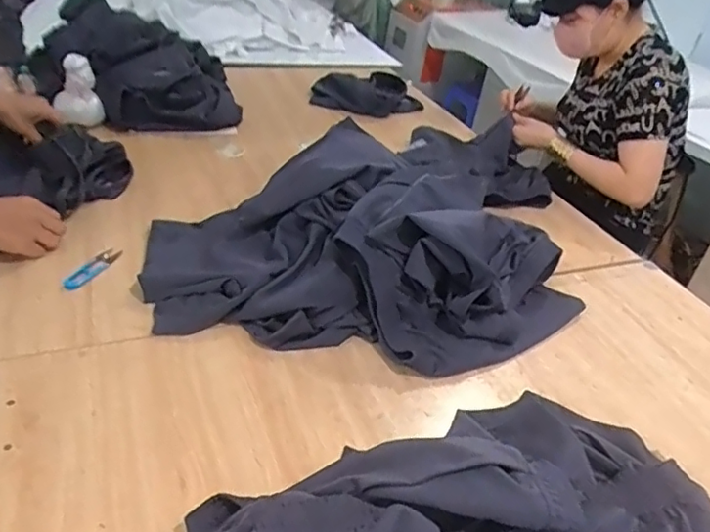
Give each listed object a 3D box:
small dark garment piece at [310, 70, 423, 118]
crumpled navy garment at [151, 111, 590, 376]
[{"bbox_3d":[0.025,-0.503,1.688,0.312,0.058,0.166,-12,40,-26],"label":"small dark garment piece"},{"bbox_3d":[0.025,-0.057,0.956,0.703,0.173,0.431,5,35,-4],"label":"crumpled navy garment"}]

